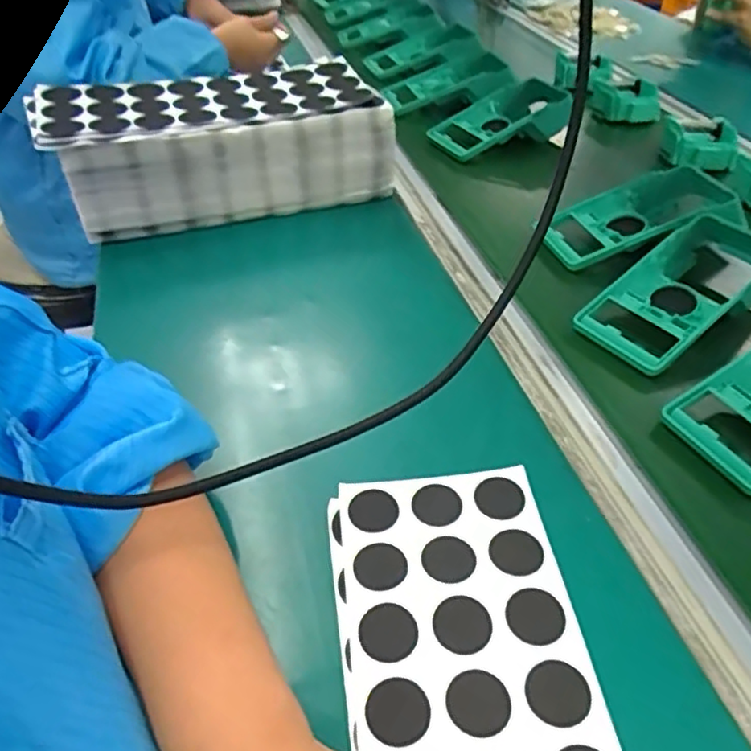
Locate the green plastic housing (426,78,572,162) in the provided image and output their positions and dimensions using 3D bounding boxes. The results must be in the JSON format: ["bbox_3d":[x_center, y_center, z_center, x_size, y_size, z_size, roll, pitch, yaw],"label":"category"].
[{"bbox_3d":[0.161,-0.324,0.813,0.175,0.050,0.097,-22,46,-22],"label":"green plastic housing"}]

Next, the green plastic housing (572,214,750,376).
[{"bbox_3d":[0.256,-0.072,0.530,0.182,0.052,0.083,-27,49,-29],"label":"green plastic housing"}]

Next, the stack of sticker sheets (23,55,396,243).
[{"bbox_3d":[-0.149,-0.219,0.630,0.307,0.111,0.119,-13,44,-16],"label":"stack of sticker sheets"}]

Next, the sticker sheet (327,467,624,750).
[{"bbox_3d":[0.049,0.168,0.282,0.118,0.005,0.305,-6,43,-4],"label":"sticker sheet"}]

